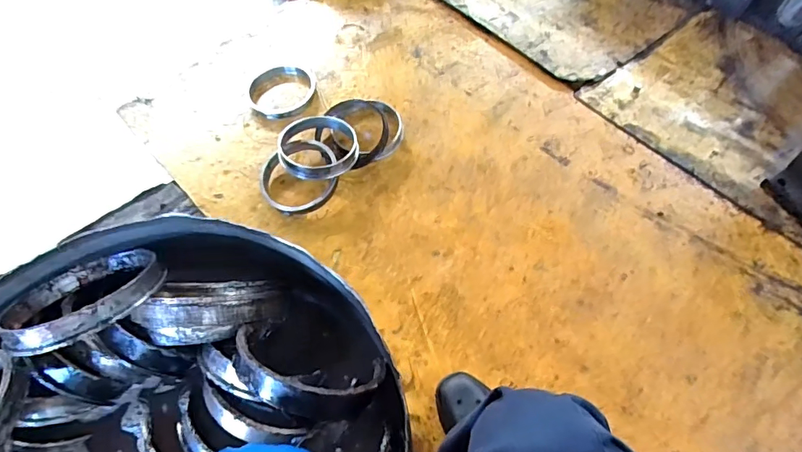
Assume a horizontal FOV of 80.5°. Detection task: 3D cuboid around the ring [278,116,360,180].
[{"bbox_3d":[-0.185,-0.175,1.058,0.177,0.042,0.153,-13,72,-6],"label":"ring"}]

